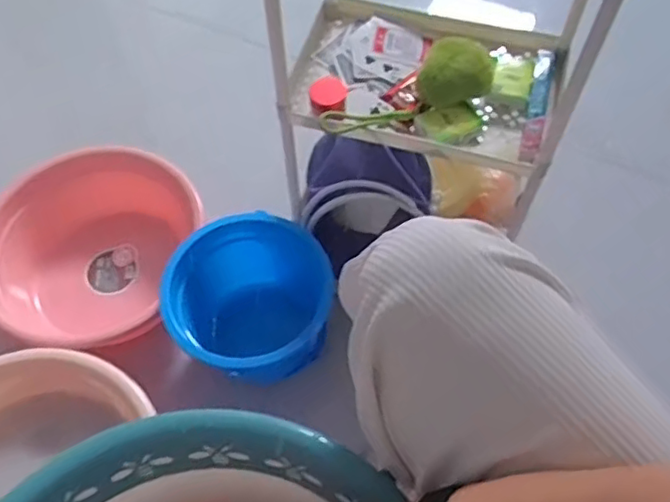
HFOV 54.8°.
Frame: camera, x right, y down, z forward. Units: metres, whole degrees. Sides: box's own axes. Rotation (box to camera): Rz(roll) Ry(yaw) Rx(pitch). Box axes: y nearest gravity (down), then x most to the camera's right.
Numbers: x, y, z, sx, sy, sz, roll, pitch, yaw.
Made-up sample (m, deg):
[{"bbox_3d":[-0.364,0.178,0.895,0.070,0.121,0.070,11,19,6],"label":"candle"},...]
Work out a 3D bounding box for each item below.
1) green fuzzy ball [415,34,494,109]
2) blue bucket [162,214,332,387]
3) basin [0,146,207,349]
[{"bbox_3d":[0.128,-0.194,0.712,0.073,0.072,0.064,39,69,20],"label":"green fuzzy ball"},{"bbox_3d":[-0.116,0.070,0.825,0.185,0.131,0.182,-1,61,1],"label":"blue bucket"},{"bbox_3d":[-0.333,-0.007,0.922,0.288,0.106,0.255,-12,61,-5],"label":"basin"}]

